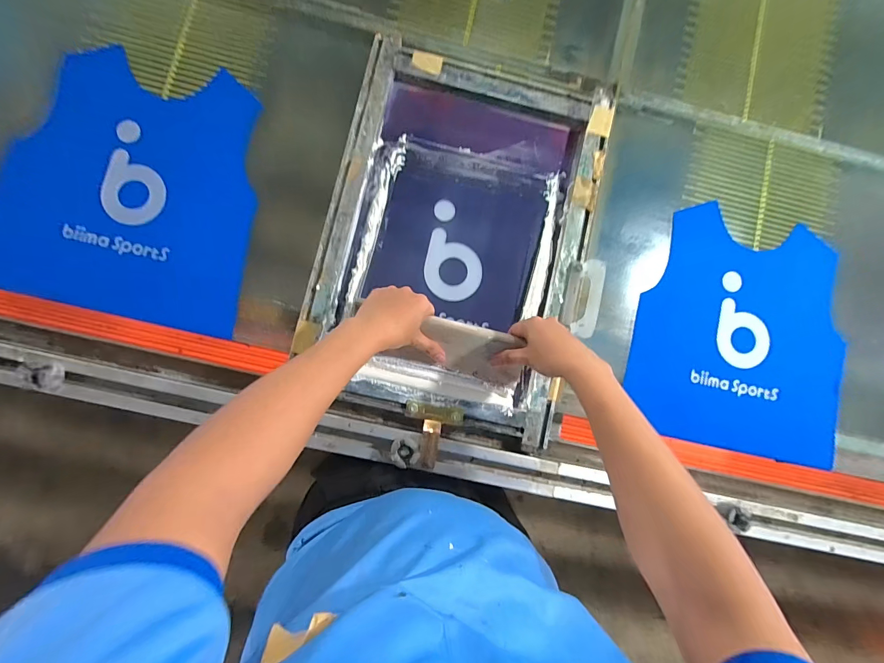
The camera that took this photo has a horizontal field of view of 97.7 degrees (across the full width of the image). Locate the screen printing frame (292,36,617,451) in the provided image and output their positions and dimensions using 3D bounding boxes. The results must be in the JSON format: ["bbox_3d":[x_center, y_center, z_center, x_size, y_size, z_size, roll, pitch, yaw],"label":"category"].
[{"bbox_3d":[0.036,-0.149,0.603,0.416,0.035,0.596,13,84,-3],"label":"screen printing frame"}]

